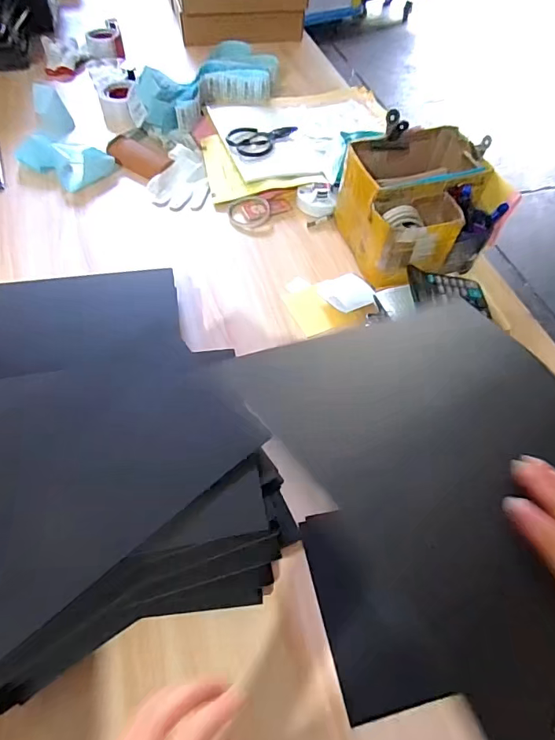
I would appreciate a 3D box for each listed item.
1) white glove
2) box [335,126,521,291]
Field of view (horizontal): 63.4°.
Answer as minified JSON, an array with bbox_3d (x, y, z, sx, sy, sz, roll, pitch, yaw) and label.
[{"bbox_3d":[-0.195,-0.403,0.942,0.121,0.027,0.168,14,56,10],"label":"white glove"},{"bbox_3d":[0.251,-0.300,0.796,0.239,0.120,0.239,-14,59,-13],"label":"box"}]

